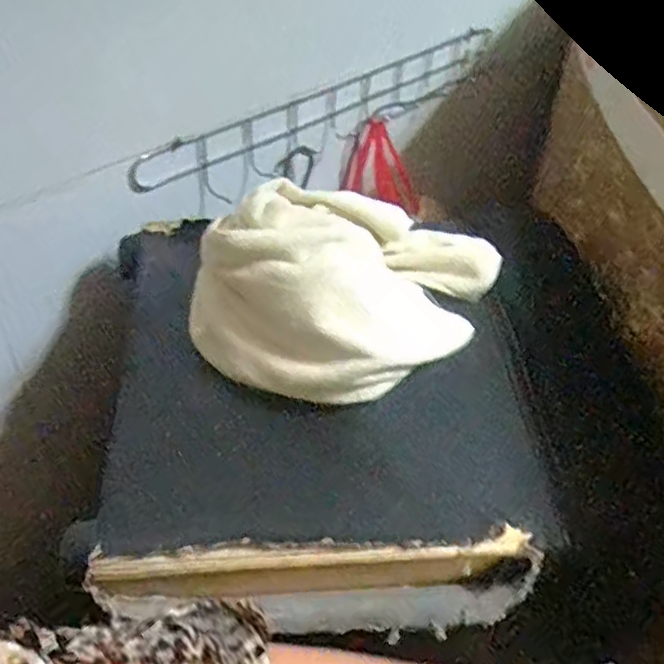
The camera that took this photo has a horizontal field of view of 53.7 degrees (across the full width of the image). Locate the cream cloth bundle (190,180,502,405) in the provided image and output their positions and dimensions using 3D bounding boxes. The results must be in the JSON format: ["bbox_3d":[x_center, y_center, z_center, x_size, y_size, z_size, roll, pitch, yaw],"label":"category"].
[{"bbox_3d":[0.013,-0.042,0.457,0.183,0.083,0.177,16,45,10],"label":"cream cloth bundle"}]

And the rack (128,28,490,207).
[{"bbox_3d":[0.021,-0.253,0.758,0.025,0.079,0.569,36,51,26],"label":"rack"}]

